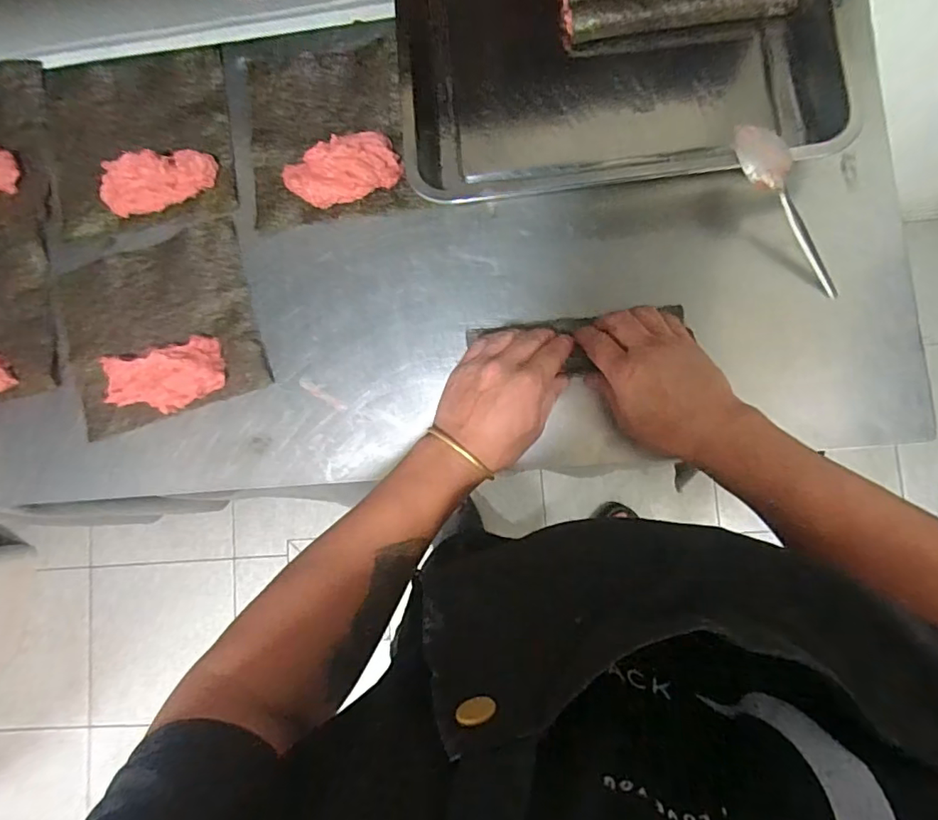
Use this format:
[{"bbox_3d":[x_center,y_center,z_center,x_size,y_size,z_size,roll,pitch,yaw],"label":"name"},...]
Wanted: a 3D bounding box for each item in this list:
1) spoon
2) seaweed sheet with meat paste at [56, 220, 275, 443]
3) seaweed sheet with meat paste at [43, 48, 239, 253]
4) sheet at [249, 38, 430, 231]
[{"bbox_3d":[0.283,-0.174,0.474,0.038,0.017,0.169,-37,106,2],"label":"spoon"},{"bbox_3d":[-0.318,-0.085,0.548,0.199,0.021,0.176,-16,84,4],"label":"seaweed sheet with meat paste"},{"bbox_3d":[-0.358,-0.289,0.576,0.204,0.028,0.197,-9,85,5],"label":"seaweed sheet with meat paste"},{"bbox_3d":[-0.146,-0.288,0.550,0.166,0.028,0.189,-4,85,5],"label":"sheet"}]

